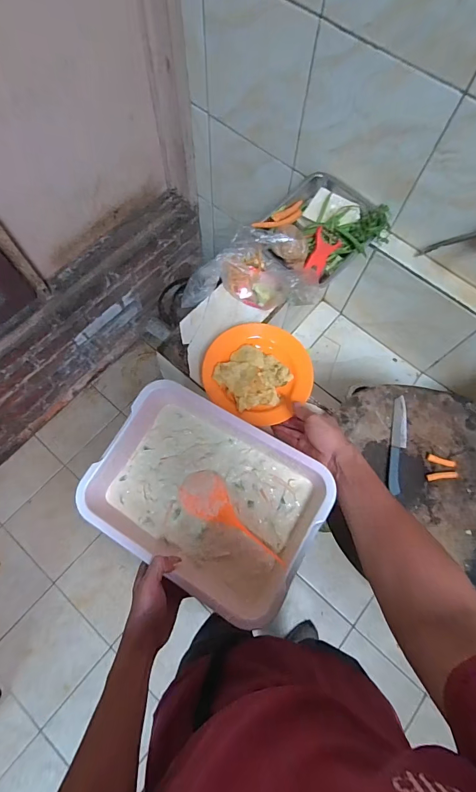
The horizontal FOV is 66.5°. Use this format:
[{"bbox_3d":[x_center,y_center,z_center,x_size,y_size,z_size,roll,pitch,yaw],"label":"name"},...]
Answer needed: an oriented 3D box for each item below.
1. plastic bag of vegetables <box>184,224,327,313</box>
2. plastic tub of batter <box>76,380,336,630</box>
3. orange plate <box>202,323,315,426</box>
[{"bbox_3d":[0.034,-0.272,0.764,0.282,0.109,0.139,3,70,-2],"label":"plastic bag of vegetables"},{"bbox_3d":[-0.049,0.145,0.547,0.320,0.087,0.238,30,72,8],"label":"plastic tub of batter"},{"bbox_3d":[0.037,-0.049,0.717,0.208,0.036,0.187,33,72,9],"label":"orange plate"}]

